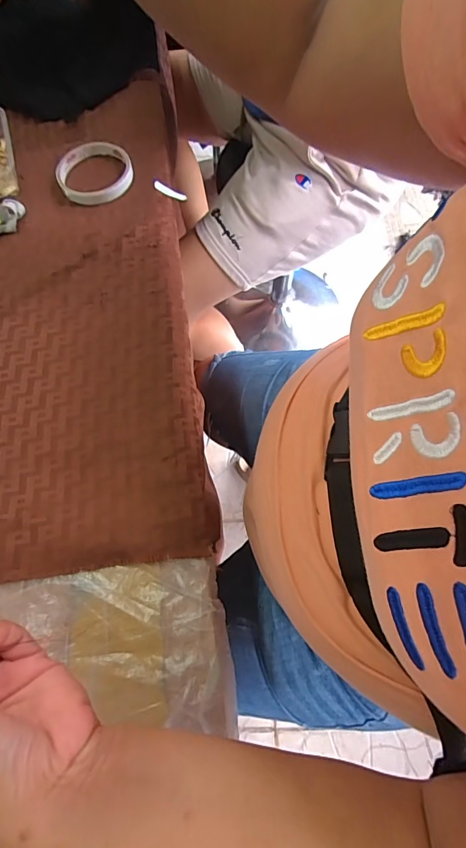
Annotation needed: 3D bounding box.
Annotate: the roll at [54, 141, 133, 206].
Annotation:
[{"bbox_3d":[-0.160,-0.294,0.459,0.086,0.012,0.090,0,71,1],"label":"roll"}]

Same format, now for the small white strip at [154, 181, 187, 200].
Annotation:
[{"bbox_3d":[-0.073,-0.271,0.463,0.039,0.009,0.006,15,69,-22],"label":"small white strip"}]

